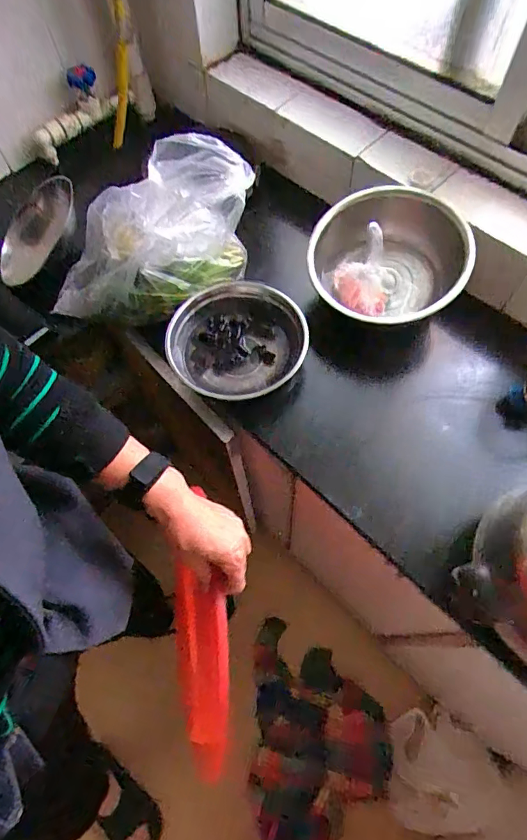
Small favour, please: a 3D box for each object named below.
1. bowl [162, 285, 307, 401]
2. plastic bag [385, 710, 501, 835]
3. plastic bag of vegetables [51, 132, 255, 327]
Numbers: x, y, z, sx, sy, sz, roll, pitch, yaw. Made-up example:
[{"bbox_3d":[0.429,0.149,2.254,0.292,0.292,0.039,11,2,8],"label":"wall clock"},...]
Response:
[{"bbox_3d":[-0.044,-0.127,0.759,0.210,0.063,0.219,-1,64,2],"label":"bowl"},{"bbox_3d":[0.391,0.782,1.014,0.198,0.117,0.218,8,65,7],"label":"plastic bag"},{"bbox_3d":[-0.175,-0.280,0.688,0.322,0.266,0.156,3,64,5],"label":"plastic bag of vegetables"}]

